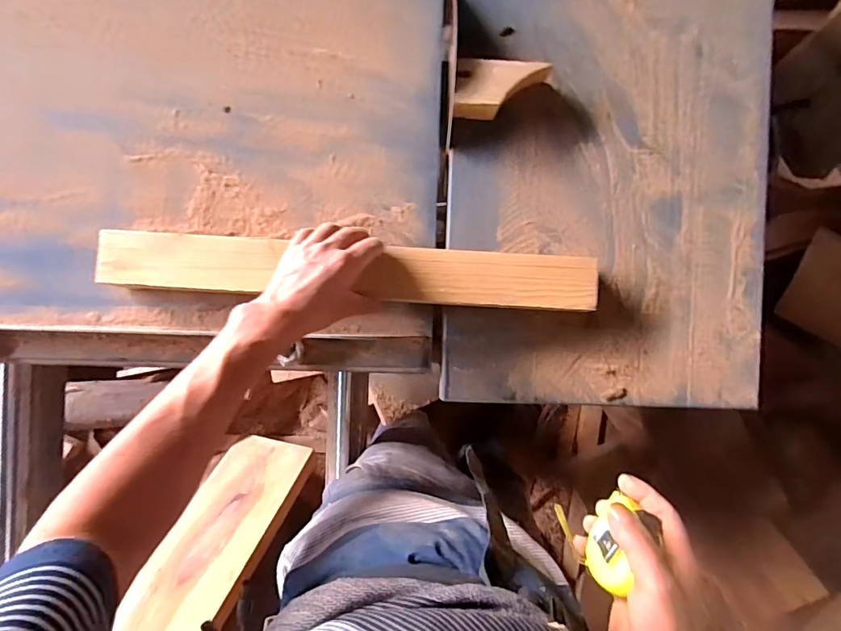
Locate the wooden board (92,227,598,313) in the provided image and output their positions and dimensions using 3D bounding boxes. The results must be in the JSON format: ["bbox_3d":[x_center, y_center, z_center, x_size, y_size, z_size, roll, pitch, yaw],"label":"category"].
[{"bbox_3d":[-0.075,-0.050,0.513,0.552,0.025,0.063,3,90,-3],"label":"wooden board"}]

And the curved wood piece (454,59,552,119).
[{"bbox_3d":[0.097,-0.265,0.539,0.116,0.041,0.061,0,90,-2],"label":"curved wood piece"}]

